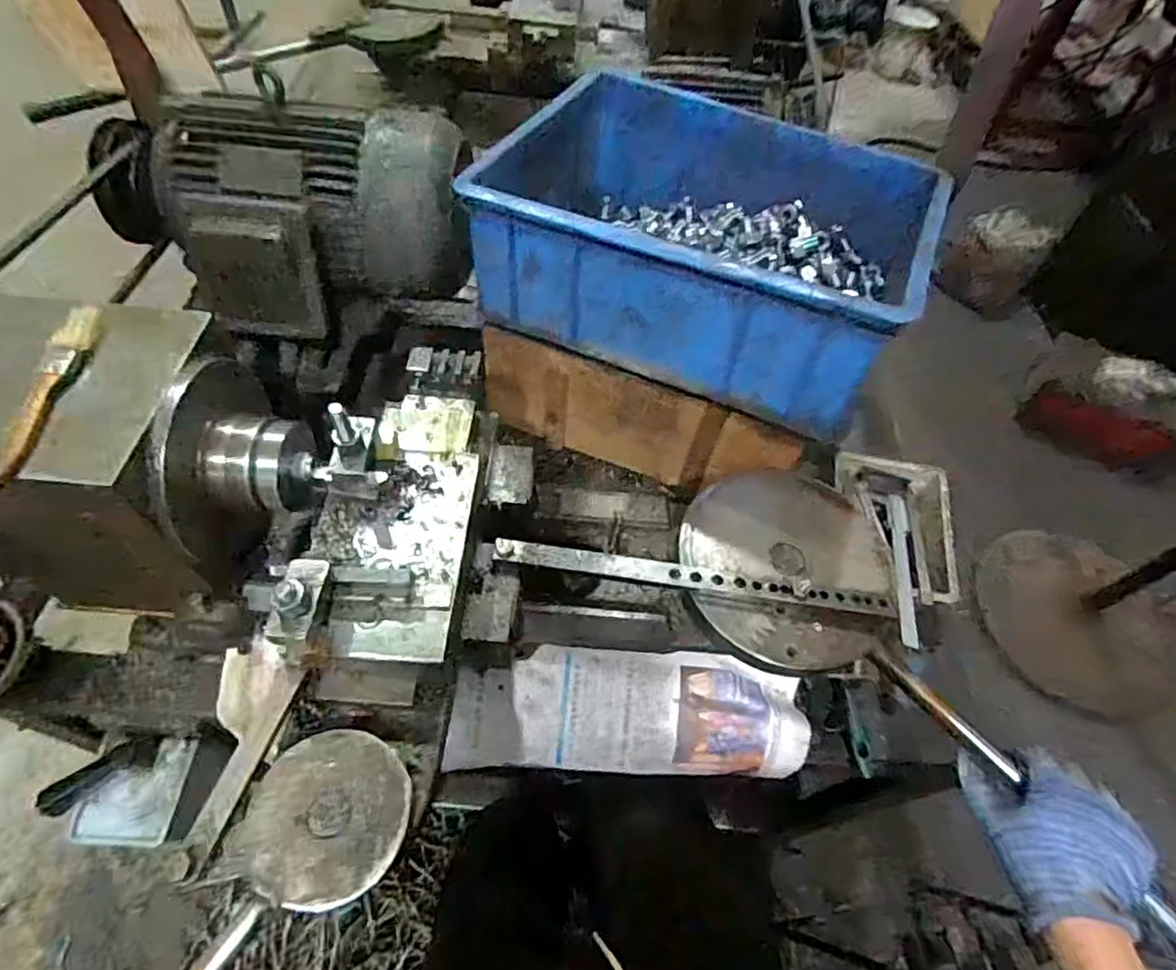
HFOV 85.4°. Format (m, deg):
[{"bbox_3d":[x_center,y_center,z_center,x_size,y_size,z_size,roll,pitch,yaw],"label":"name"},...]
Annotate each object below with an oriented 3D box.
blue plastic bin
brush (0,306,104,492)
[{"bbox_3d":[0.121,-0.254,0.643,0.381,0.139,0.297,21,56,11],"label":"blue plastic bin"},{"bbox_3d":[-0.348,-0.059,0.407,0.022,0.014,0.152,2,55,-3],"label":"brush"}]

